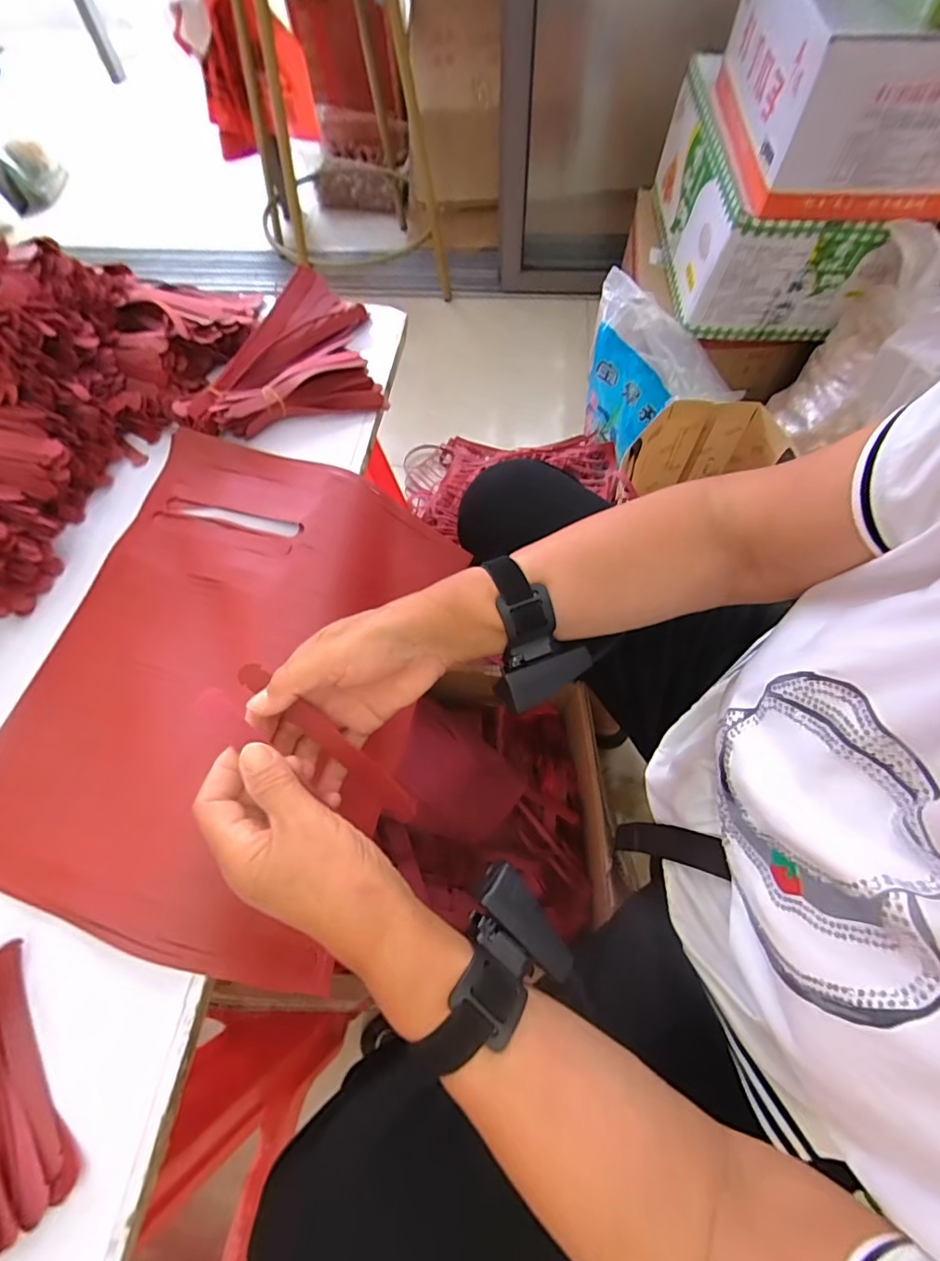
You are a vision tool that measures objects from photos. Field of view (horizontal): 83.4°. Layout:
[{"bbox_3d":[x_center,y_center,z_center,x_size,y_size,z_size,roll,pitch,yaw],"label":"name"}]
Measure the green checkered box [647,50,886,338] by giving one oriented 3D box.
[{"bbox_3d":[0.454,-0.676,0.849,0.230,0.208,0.355,0,66,2],"label":"green checkered box"}]

